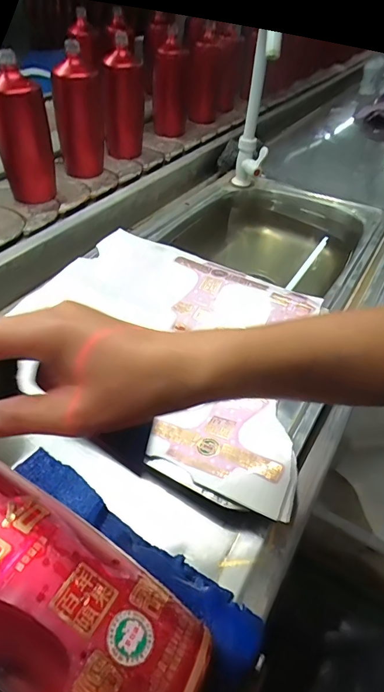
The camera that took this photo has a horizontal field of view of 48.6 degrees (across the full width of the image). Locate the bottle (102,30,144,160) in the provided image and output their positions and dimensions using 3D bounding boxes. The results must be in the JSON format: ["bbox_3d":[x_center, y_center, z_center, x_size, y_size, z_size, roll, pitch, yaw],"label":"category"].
[{"bbox_3d":[-0.137,-0.495,0.847,0.075,0.200,0.089,-4,45,-8],"label":"bottle"}]

